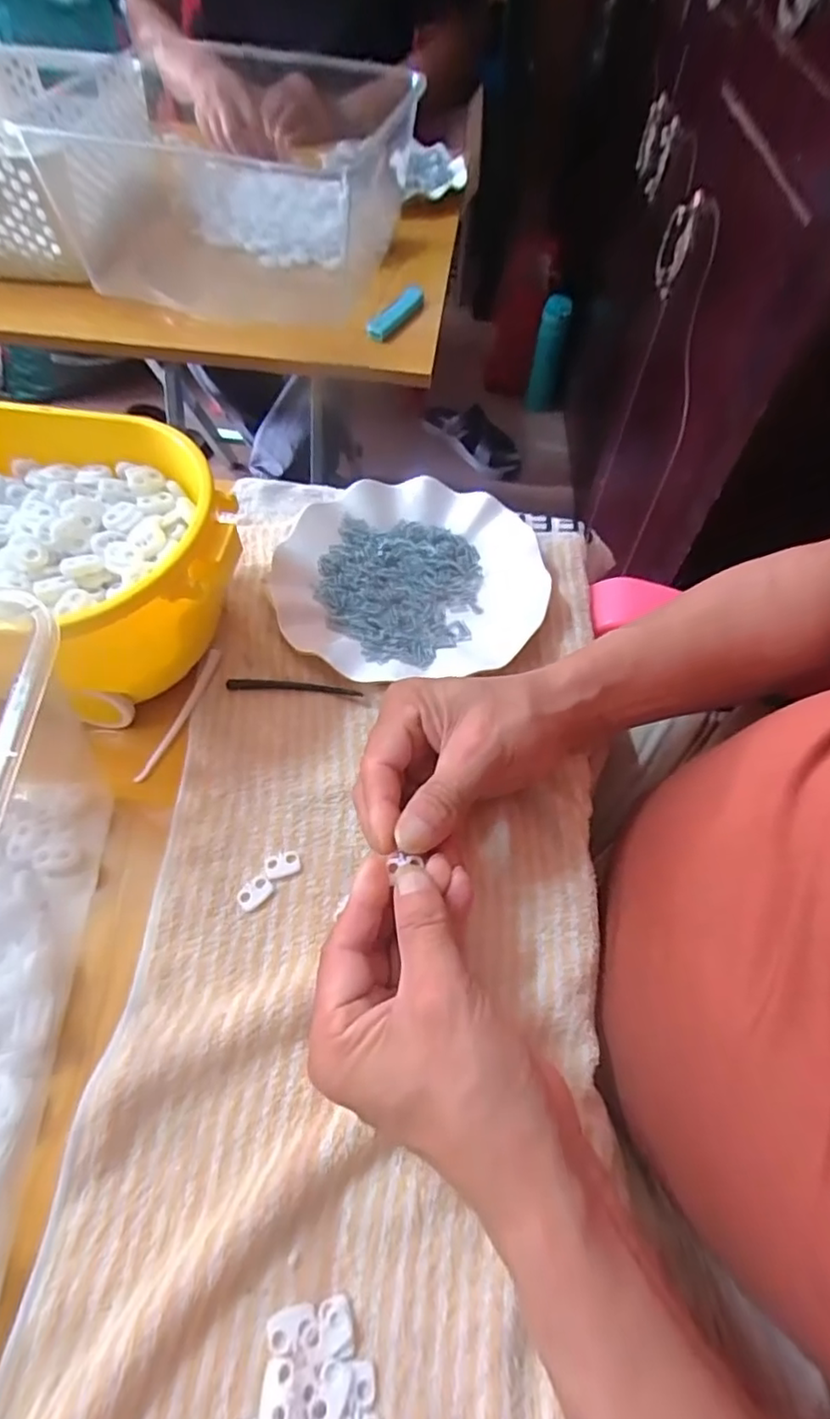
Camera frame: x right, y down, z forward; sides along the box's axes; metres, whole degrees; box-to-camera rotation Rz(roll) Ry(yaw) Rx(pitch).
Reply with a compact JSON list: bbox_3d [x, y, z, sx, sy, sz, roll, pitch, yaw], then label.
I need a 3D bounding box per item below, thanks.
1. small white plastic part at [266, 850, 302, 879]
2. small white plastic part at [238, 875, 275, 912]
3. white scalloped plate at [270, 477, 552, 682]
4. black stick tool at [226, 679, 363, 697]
[{"bbox_3d":[-0.071,0.083,0.333,0.018,0.004,0.013,-16,60,-12],"label":"small white plastic part"},{"bbox_3d":[-0.084,0.095,0.325,0.019,0.004,0.013,-36,66,-22],"label":"small white plastic part"},{"bbox_3d":[-0.004,-0.096,0.434,0.178,0.021,0.175,1,58,-2],"label":"white scalloped plate"},{"bbox_3d":[-0.076,-0.014,0.390,0.085,0.008,0.009,5,58,1],"label":"black stick tool"}]

